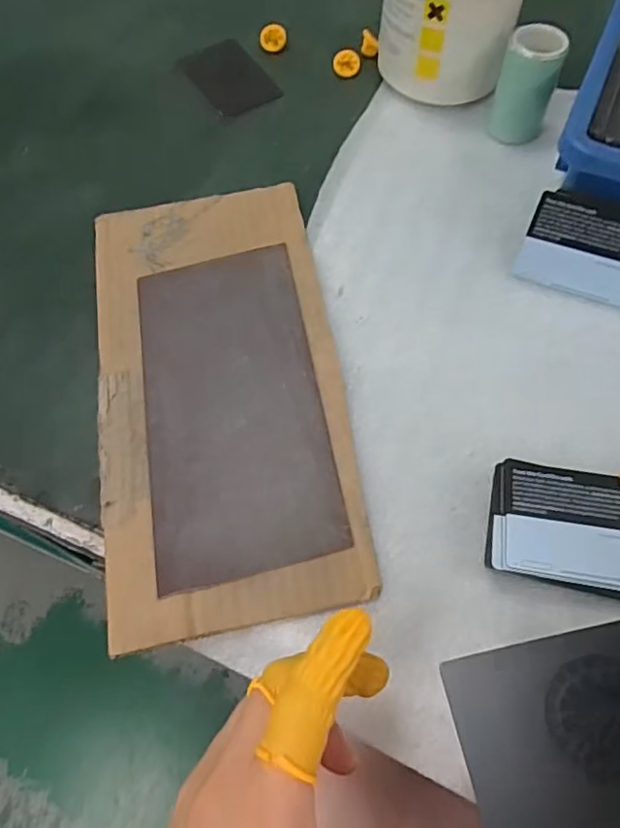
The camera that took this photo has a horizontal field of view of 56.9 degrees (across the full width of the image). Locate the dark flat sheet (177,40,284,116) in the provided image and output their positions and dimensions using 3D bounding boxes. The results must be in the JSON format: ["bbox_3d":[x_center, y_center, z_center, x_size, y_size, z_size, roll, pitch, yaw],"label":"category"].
[{"bbox_3d":[-0.064,-0.269,0.458,0.052,0.004,0.081,-32,67,-14],"label":"dark flat sheet"}]

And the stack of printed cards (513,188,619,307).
[{"bbox_3d":[0.175,-0.096,0.339,0.090,0.056,0.006,19,38,11],"label":"stack of printed cards"}]

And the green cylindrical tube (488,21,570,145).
[{"bbox_3d":[0.148,-0.224,0.393,0.038,0.062,0.034,18,65,10],"label":"green cylindrical tube"}]

